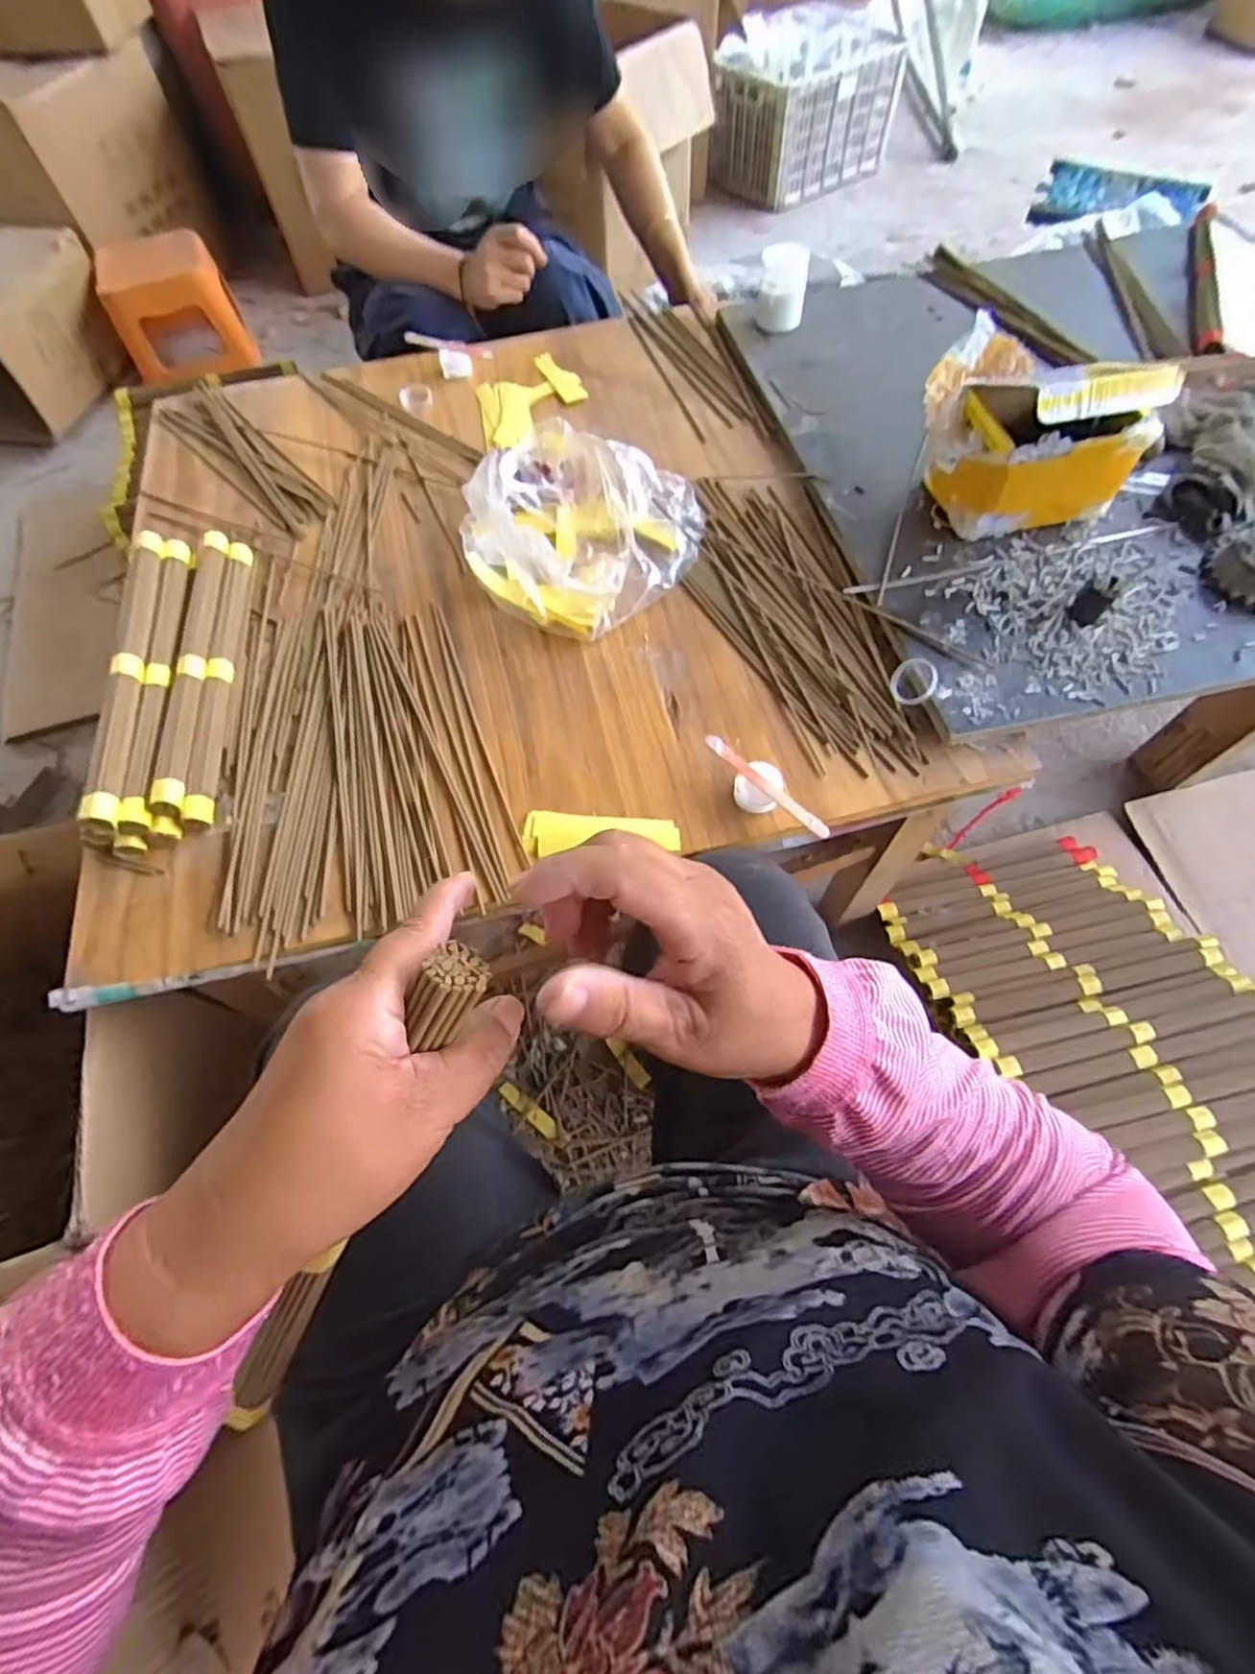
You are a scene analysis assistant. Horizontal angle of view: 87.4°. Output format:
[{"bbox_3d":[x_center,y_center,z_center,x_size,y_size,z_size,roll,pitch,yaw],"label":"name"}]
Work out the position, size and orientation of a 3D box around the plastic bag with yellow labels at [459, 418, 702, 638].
[{"bbox_3d":[-0.044,-0.317,0.633,0.212,0.093,0.230,36,70,17],"label":"plastic bag with yellow labels"}]

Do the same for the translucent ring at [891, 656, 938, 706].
[{"bbox_3d":[0.243,-0.132,0.557,0.039,0.009,0.039,-10,76,42],"label":"translucent ring"}]

